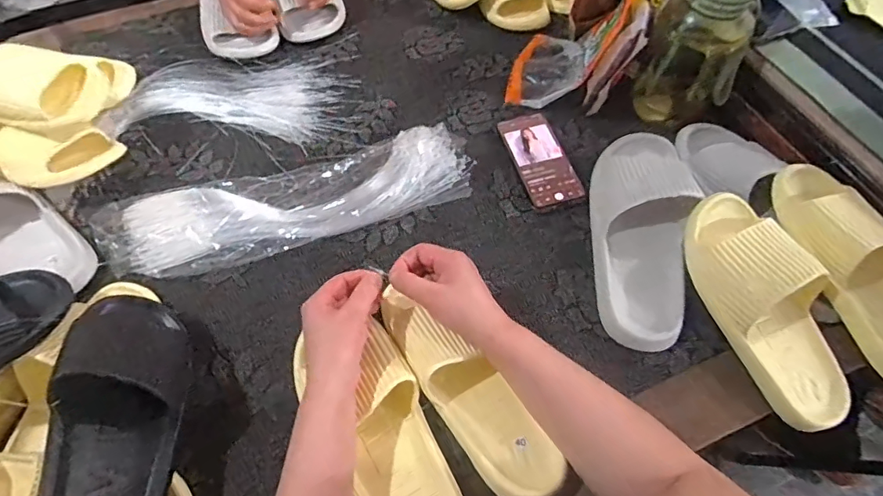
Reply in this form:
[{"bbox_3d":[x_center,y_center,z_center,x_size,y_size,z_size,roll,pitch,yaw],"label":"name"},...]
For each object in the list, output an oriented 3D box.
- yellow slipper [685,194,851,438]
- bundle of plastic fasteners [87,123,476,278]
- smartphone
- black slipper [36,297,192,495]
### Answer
[{"bbox_3d":[0.348,0.058,0.531,0.109,0.067,0.249,-22,83,-11],"label":"yellow slipper"},{"bbox_3d":[-0.188,-0.063,0.652,0.459,0.038,0.132,-15,60,-7],"label":"bundle of plastic fasteners"},{"bbox_3d":[0.134,-0.123,0.695,0.072,0.013,0.159,-13,60,-7],"label":"smartphone"},{"bbox_3d":[-0.294,0.161,0.460,0.111,0.083,0.264,17,56,-33],"label":"black slipper"}]

